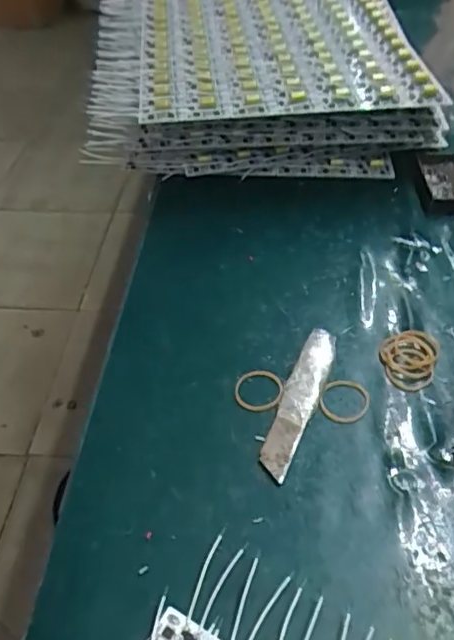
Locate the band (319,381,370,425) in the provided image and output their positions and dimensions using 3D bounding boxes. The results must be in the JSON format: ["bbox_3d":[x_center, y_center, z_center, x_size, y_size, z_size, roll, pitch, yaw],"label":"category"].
[{"bbox_3d":[0.071,0.048,0.338,0.028,0.004,0.032,26,54,24],"label":"band"}]

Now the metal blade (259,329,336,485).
[{"bbox_3d":[0.044,0.047,0.336,0.021,0.011,0.104,15,50,16],"label":"metal blade"}]

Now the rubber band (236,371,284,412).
[{"bbox_3d":[0.020,0.044,0.347,0.030,0.004,0.029,-2,48,2],"label":"rubber band"}]

